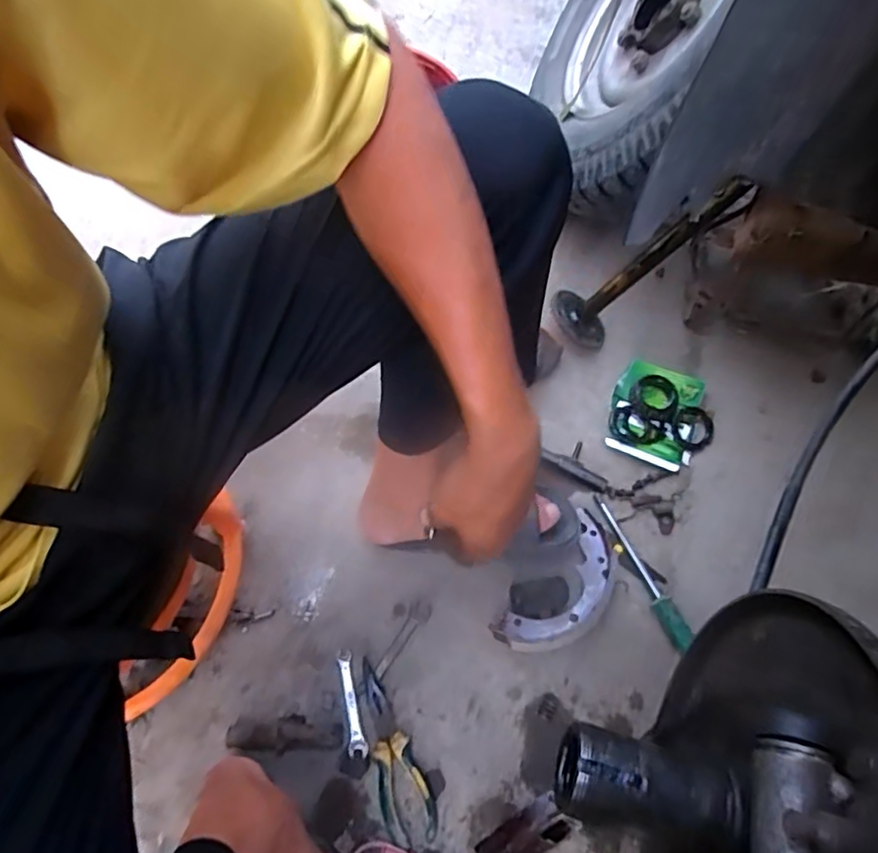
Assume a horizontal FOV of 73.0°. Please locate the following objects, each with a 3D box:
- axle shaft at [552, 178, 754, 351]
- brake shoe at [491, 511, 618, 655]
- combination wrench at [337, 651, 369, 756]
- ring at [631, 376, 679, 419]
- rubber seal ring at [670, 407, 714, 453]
[{"bbox_3d":[0.284,-0.221,0.800,0.085,0.287,0.089,6,58,-35],"label":"axle shaft"},{"bbox_3d":[0.159,0.200,0.728,0.086,0.048,0.197,39,69,16],"label":"brake shoe"},{"bbox_3d":[-0.103,0.319,0.688,0.021,0.008,0.115,-13,65,-7],"label":"combination wrench"},{"bbox_3d":[0.306,-0.041,0.838,0.065,0.013,0.060,0,64,-1],"label":"ring"},{"bbox_3d":[0.358,0.001,0.836,0.062,0.010,0.064,17,65,7],"label":"rubber seal ring"}]

